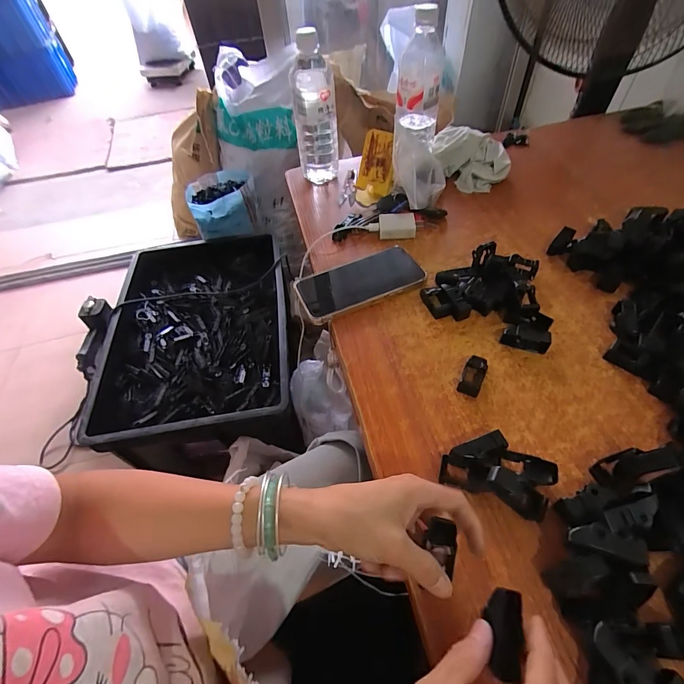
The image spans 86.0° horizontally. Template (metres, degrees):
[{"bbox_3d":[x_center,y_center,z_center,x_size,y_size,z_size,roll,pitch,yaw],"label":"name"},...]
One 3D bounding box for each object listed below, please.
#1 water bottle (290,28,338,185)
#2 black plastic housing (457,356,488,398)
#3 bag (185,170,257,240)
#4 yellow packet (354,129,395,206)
[{"bbox_3d":[-0.044,-0.366,0.603,0.069,0.212,0.055,-7,51,0],"label":"water bottle"},{"bbox_3d":[0.141,0.035,0.395,0.022,0.017,0.046,19,56,19],"label":"black plastic housing"},{"bbox_3d":[-0.352,-0.413,1.099,0.188,0.110,0.183,-12,51,-5],"label":"bag"},{"bbox_3d":[0.055,-0.277,0.595,0.063,0.113,0.019,35,47,24],"label":"yellow packet"}]

